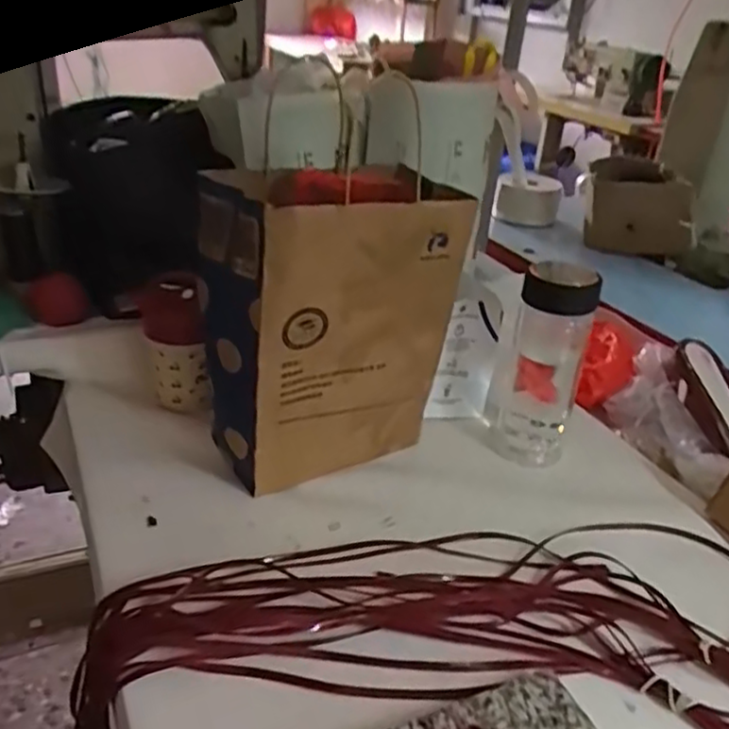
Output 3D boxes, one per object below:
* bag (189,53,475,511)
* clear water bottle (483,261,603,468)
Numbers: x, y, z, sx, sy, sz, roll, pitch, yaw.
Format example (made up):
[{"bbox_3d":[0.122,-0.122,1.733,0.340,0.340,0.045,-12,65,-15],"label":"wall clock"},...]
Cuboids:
[{"bbox_3d":[-0.042,-0.037,0.712,0.232,0.317,0.147,-16,35,-32],"label":"bag"},{"bbox_3d":[0.187,-0.005,0.755,0.092,0.204,0.074,5,29,2],"label":"clear water bottle"}]

